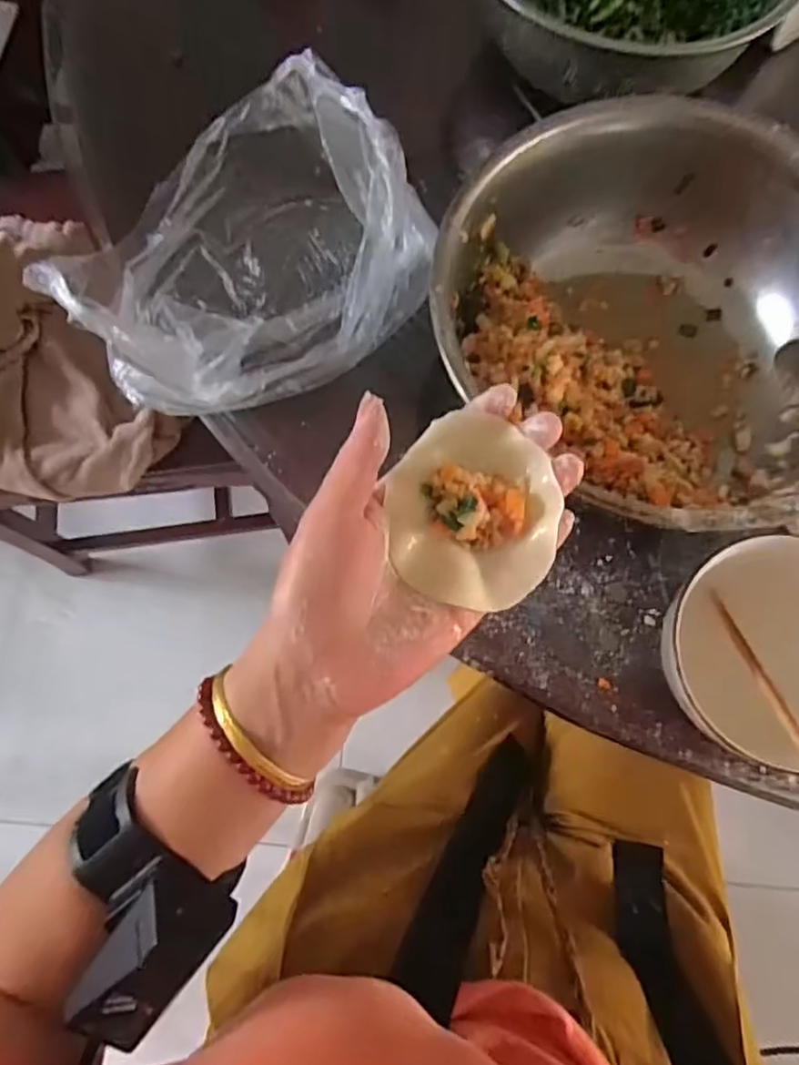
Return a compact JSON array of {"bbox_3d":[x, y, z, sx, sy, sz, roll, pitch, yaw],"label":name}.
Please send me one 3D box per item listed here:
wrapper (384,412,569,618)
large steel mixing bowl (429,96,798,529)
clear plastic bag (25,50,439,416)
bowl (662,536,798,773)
[{"bbox_3d":[0.032,-0.010,0.272,0.072,0.013,0.078,0,74,-1],"label":"wrapper"},{"bbox_3d":[0.140,-0.101,0.352,0.236,0.091,0.220,0,74,-1],"label":"large steel mixing bowl"},{"bbox_3d":[-0.092,-0.163,0.375,0.199,0.077,0.158,-38,78,-11],"label":"clear plastic bag"},{"bbox_3d":[0.191,0.059,0.323,0.091,0.054,0.106,-15,75,-5],"label":"bowl"}]

